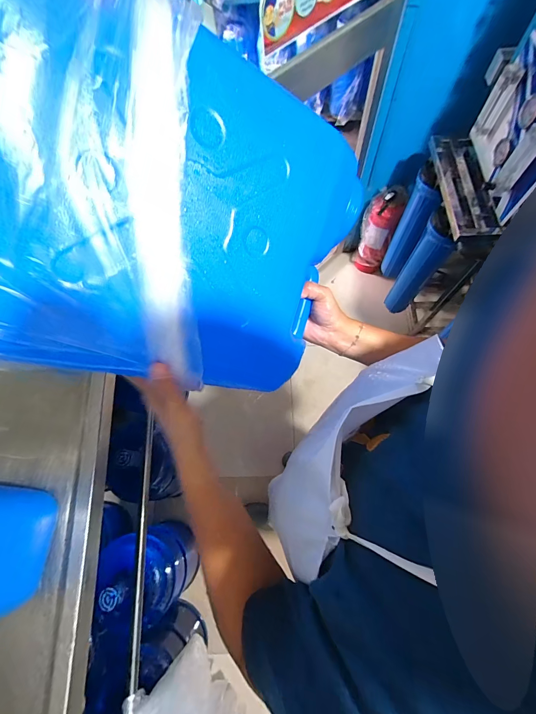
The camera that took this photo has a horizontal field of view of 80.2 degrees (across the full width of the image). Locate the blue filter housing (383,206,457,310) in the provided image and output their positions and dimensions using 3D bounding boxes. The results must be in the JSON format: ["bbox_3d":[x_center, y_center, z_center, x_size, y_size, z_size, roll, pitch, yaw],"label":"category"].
[{"bbox_3d":[0.554,-0.313,1.188,0.106,0.498,0.104,33,74,14],"label":"blue filter housing"}]

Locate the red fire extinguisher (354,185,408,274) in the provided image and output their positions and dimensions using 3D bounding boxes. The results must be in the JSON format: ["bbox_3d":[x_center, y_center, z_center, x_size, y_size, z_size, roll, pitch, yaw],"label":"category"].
[{"bbox_3d":[0.494,-0.565,1.477,0.143,0.443,0.128,17,71,9],"label":"red fire extinguisher"}]

